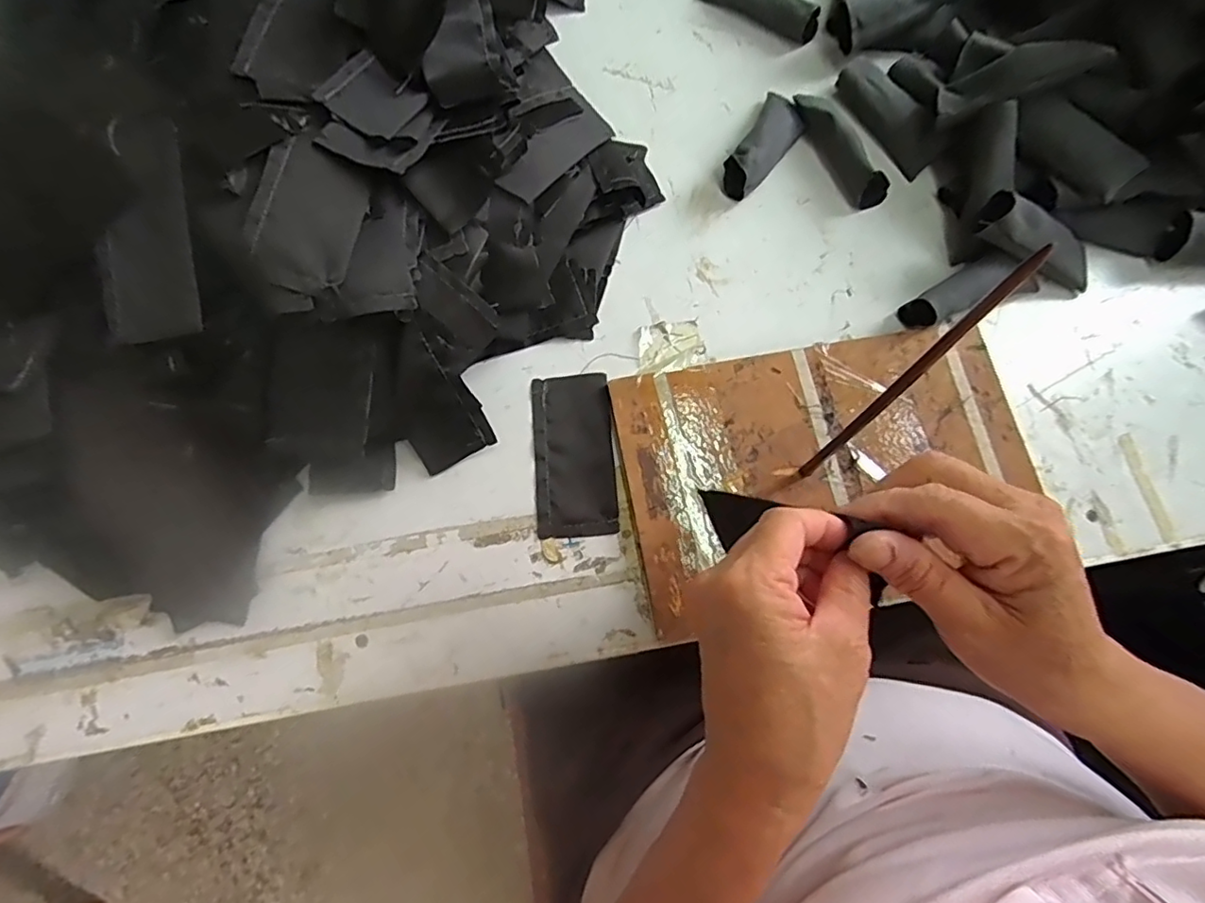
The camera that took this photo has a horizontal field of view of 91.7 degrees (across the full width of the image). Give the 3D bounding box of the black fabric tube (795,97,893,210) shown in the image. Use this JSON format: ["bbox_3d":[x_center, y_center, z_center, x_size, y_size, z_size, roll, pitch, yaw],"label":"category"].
[{"bbox_3d":[0.190,-0.242,0.464,0.024,0.031,0.101,-26,76,-7],"label":"black fabric tube"}]

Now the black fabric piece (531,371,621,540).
[{"bbox_3d":[-0.019,0.001,0.407,0.054,0.004,0.115,-4,74,-1],"label":"black fabric piece"}]

